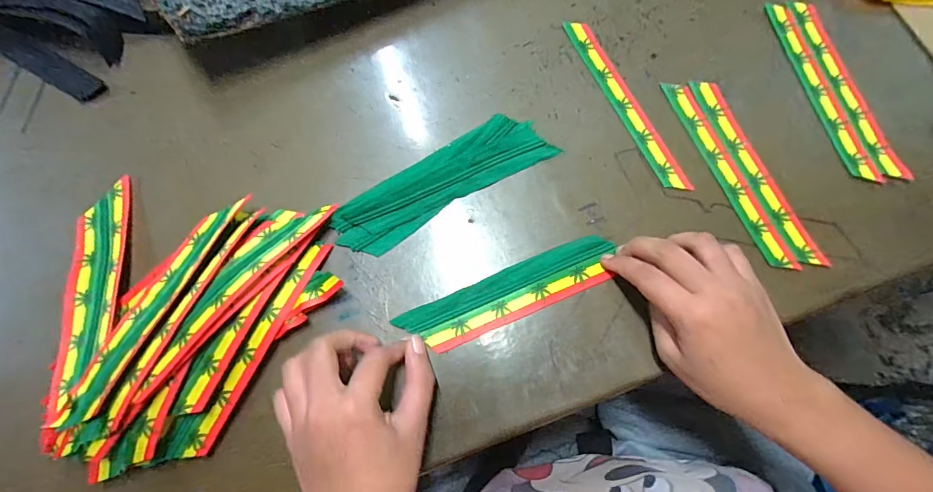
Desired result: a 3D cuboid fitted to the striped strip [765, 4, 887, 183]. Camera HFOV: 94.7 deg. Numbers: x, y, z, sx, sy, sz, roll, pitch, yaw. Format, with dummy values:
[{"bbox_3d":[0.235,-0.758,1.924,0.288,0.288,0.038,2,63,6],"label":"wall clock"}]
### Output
[{"bbox_3d":[0.295,-0.132,0.359,0.019,0.004,0.173,-17,74,9],"label":"striped strip"}]

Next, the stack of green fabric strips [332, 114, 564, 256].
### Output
[{"bbox_3d":[-0.018,-0.052,0.342,0.180,0.015,0.047,-29,76,-6],"label":"stack of green fabric strips"}]

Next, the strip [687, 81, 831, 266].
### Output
[{"bbox_3d":[0.230,-0.062,0.342,0.021,0.004,0.170,-22,75,0],"label":"strip"}]

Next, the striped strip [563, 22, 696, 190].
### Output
[{"bbox_3d":[0.134,-0.121,0.361,0.021,0.004,0.173,-24,75,-4],"label":"striped strip"}]

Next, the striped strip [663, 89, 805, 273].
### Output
[{"bbox_3d":[0.207,-0.060,0.340,0.019,0.004,0.169,-22,75,-4],"label":"striped strip"}]

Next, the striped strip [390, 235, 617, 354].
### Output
[{"bbox_3d":[0.032,0.037,0.323,0.164,0.005,0.037,-23,75,-4],"label":"striped strip"}]

